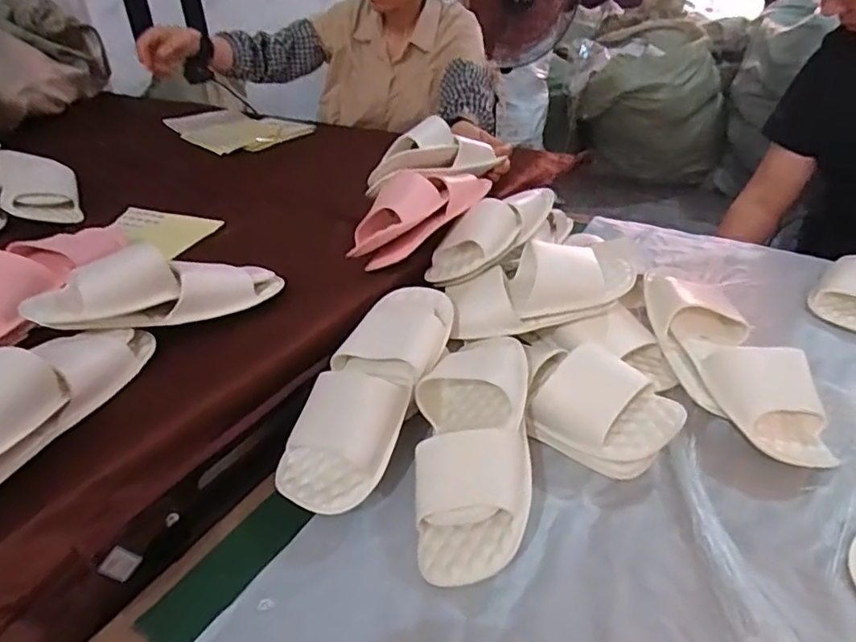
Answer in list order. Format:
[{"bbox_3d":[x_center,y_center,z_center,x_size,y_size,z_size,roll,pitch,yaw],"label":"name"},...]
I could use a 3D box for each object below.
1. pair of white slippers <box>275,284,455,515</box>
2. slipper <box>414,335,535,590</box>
[{"bbox_3d":[-0.054,0.055,0.569,0.097,0.063,0.257,10,50,19],"label":"pair of white slippers"},{"bbox_3d":[0.044,0.109,0.540,0.107,0.072,0.240,-2,33,2],"label":"slipper"}]

